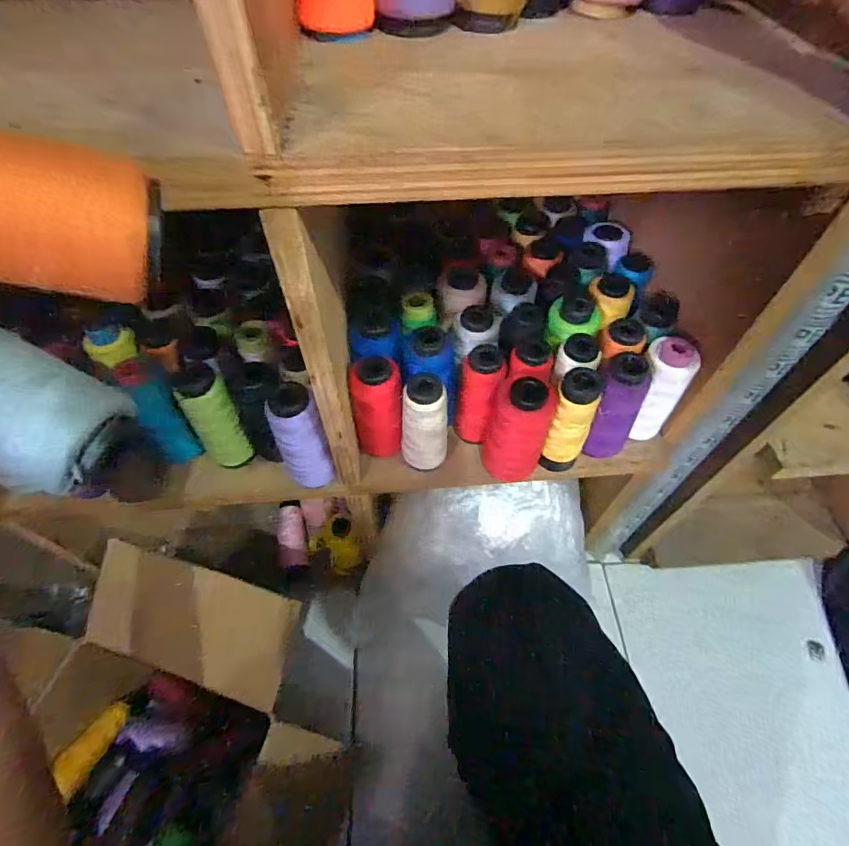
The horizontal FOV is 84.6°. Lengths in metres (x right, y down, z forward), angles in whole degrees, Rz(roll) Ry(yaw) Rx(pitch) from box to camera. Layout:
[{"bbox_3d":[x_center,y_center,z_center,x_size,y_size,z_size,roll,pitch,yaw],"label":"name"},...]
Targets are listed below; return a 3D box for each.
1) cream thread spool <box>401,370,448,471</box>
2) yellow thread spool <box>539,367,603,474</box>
[{"bbox_3d":[0.001,-0.001,0.427,0.041,0.114,0.042,1,55,-1],"label":"cream thread spool"},{"bbox_3d":[0.132,0.003,0.424,0.039,0.115,0.033,25,58,15],"label":"yellow thread spool"}]

